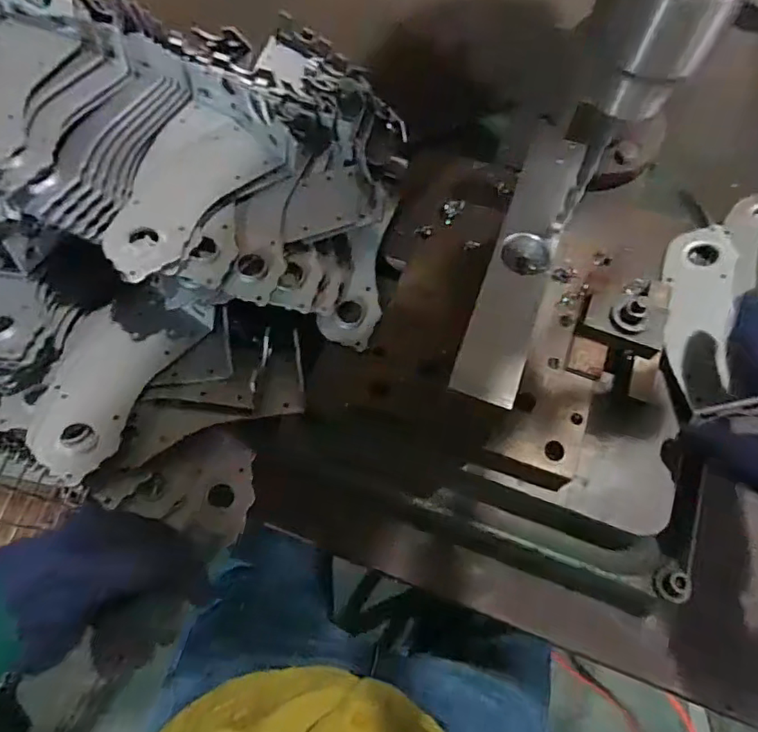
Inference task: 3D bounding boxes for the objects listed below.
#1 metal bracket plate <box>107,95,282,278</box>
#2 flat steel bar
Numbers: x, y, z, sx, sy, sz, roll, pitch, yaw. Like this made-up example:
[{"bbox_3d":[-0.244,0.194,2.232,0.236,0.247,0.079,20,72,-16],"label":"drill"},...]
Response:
[{"bbox_3d":[-0.167,-0.149,0.443,0.100,0.009,0.174,34,62,7],"label":"metal bracket plate"},{"bbox_3d":[0.096,-0.072,0.365,0.039,0.010,0.210,18,67,9],"label":"flat steel bar"}]

